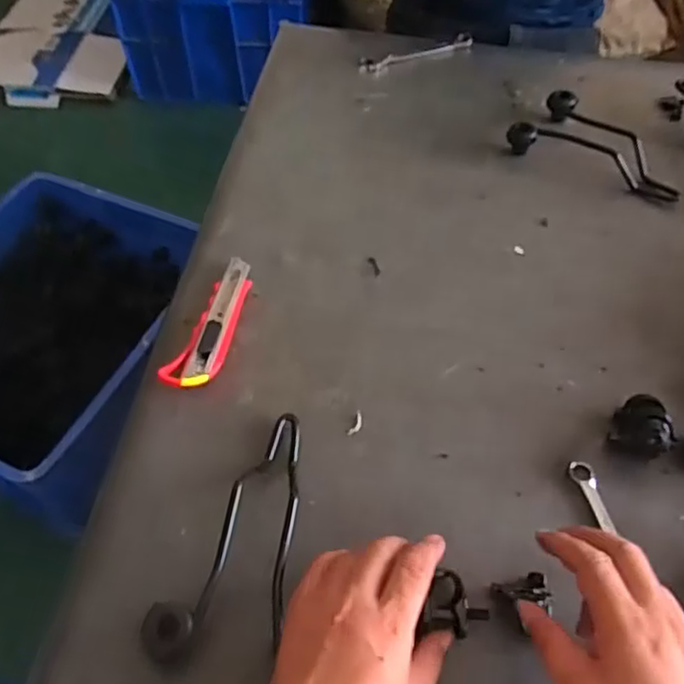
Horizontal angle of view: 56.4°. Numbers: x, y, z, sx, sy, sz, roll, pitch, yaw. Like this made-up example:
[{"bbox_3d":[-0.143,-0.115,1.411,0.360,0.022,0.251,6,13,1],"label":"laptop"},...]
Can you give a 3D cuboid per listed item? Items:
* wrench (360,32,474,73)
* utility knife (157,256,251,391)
[{"bbox_3d":[0.101,-0.389,0.858,0.163,0.012,0.028,-19,57,-13],"label":"wrench"},{"bbox_3d":[-0.114,-0.017,0.587,0.038,0.019,0.147,15,56,10],"label":"utility knife"}]

